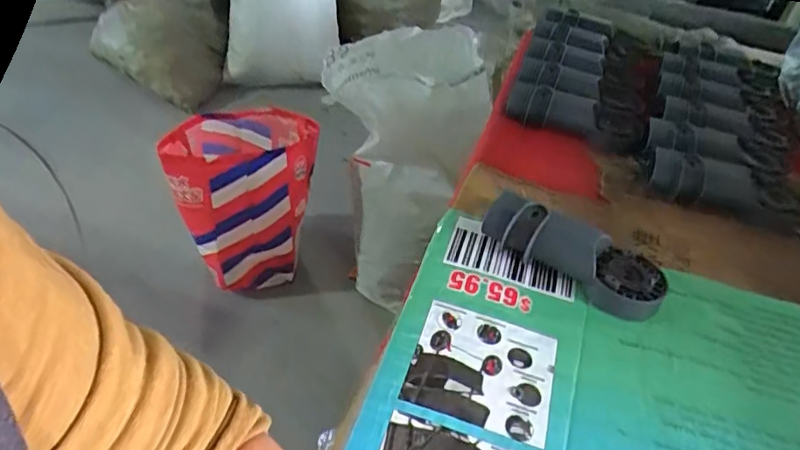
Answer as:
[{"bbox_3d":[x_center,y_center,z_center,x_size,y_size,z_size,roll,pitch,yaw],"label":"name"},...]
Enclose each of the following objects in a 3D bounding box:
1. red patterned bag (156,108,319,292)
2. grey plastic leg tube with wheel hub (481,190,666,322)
[{"bbox_3d":[-0.356,-0.064,1.338,0.308,0.335,0.303,-1,42,-7],"label":"red patterned bag"},{"bbox_3d":[0.151,0.024,0.507,0.162,0.047,0.054,27,46,23],"label":"grey plastic leg tube with wheel hub"}]

